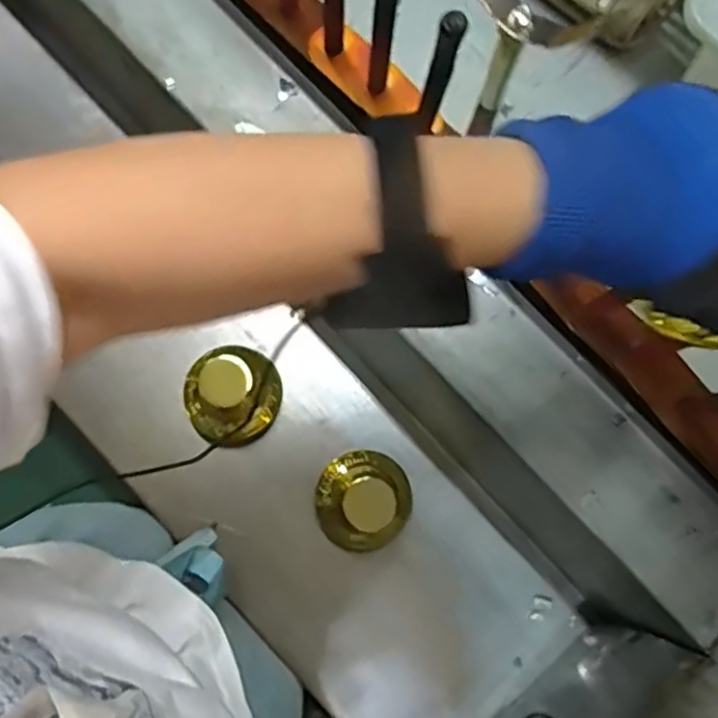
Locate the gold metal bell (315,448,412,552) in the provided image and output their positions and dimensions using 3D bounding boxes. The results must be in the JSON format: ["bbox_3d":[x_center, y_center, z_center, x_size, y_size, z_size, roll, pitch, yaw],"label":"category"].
[{"bbox_3d":[0.005,0.143,0.673,0.092,0.098,0.099,0,80,-1],"label":"gold metal bell"}]

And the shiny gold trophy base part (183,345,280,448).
[{"bbox_3d":[-0.129,0.035,0.674,0.092,0.095,0.091,0,80,-1],"label":"shiny gold trophy base part"}]

